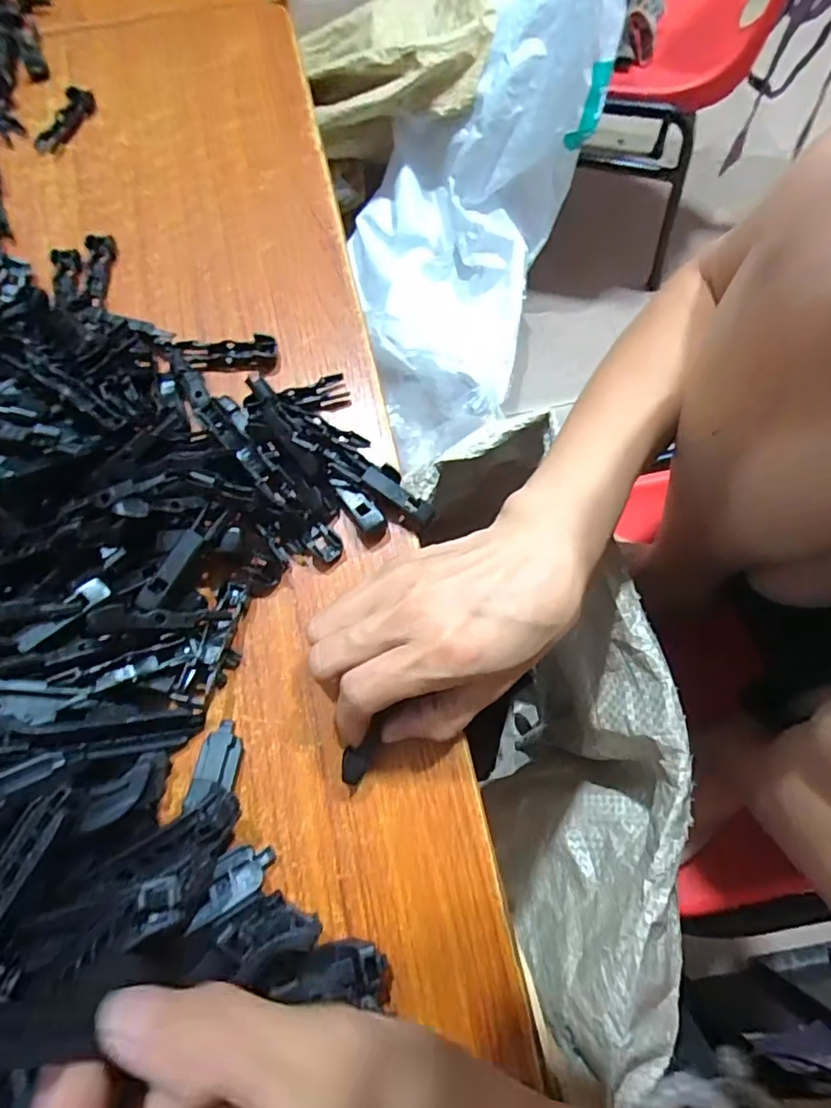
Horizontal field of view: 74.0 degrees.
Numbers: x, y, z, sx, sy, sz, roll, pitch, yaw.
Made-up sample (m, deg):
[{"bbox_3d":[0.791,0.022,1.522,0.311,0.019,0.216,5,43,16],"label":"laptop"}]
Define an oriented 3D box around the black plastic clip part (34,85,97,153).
[{"bbox_3d":[-0.226,-0.276,0.350,0.017,0.010,0.051,27,75,9],"label":"black plastic clip part"}]

